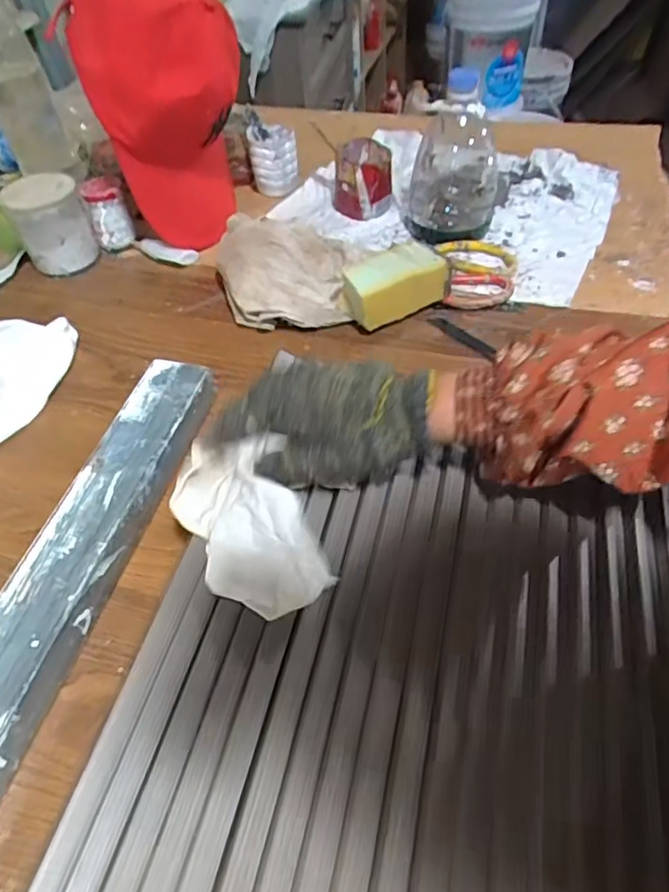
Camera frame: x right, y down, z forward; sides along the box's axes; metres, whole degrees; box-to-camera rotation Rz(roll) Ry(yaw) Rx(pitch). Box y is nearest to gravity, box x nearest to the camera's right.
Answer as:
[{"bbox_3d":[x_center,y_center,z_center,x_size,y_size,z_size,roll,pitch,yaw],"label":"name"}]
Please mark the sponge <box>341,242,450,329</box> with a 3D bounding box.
[{"bbox_3d":[0.063,-0.164,0.593,0.106,0.064,0.048,-21,52,-12],"label":"sponge"}]

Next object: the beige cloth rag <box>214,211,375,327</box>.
[{"bbox_3d":[-0.048,-0.205,0.631,0.157,0.072,0.169,3,51,8],"label":"beige cloth rag"}]

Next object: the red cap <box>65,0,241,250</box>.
[{"bbox_3d":[-0.171,-0.353,0.617,0.142,0.301,0.085,-4,50,1],"label":"red cap"}]

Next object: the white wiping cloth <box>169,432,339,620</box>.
[{"bbox_3d":[-0.061,0.048,0.383,0.077,0.039,0.129,-19,51,-11],"label":"white wiping cloth"}]

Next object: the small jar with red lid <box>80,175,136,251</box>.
[{"bbox_3d":[-0.275,-0.284,0.713,0.046,0.079,0.044,-19,51,-11],"label":"small jar with red lid"}]

